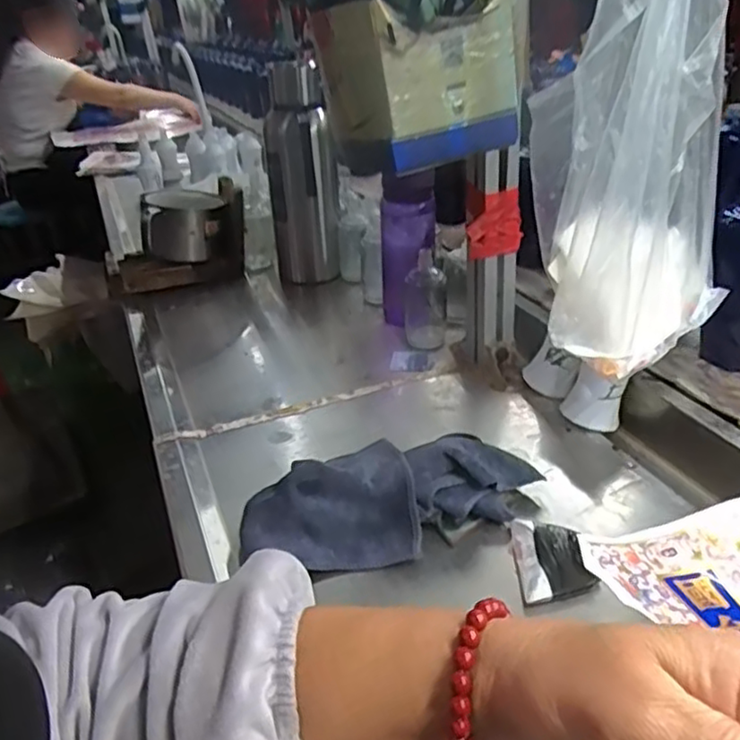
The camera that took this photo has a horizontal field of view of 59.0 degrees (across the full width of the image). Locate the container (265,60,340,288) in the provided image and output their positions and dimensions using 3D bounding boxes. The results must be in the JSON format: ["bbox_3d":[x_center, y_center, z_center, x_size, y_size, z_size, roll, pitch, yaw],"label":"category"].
[{"bbox_3d":[-0.102,-0.285,0.997,0.102,0.306,0.092,-7,31,-2],"label":"container"}]

